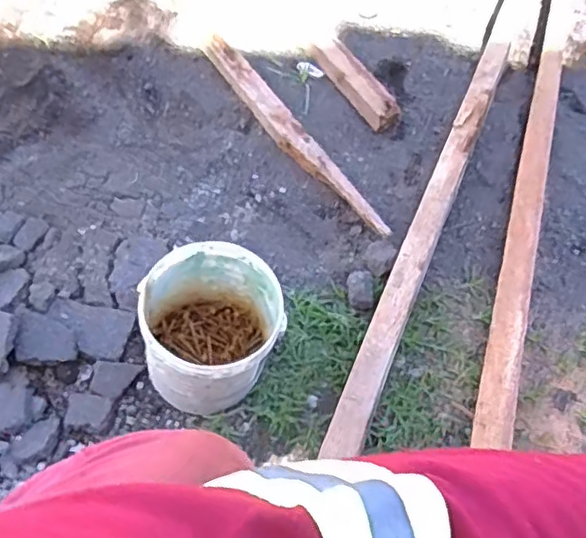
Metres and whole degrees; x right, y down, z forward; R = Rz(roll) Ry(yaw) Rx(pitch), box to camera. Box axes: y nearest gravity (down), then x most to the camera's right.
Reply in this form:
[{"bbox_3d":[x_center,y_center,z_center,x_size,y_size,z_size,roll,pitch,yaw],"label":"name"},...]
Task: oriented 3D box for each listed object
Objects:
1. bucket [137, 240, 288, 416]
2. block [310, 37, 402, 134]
[{"bbox_3d":[-0.108,0.084,0.830,0.181,0.195,0.169,1,60,-1],"label":"bucket"},{"bbox_3d":[0.114,-0.360,1.189,0.054,0.042,0.249,-27,62,-21],"label":"block"}]

